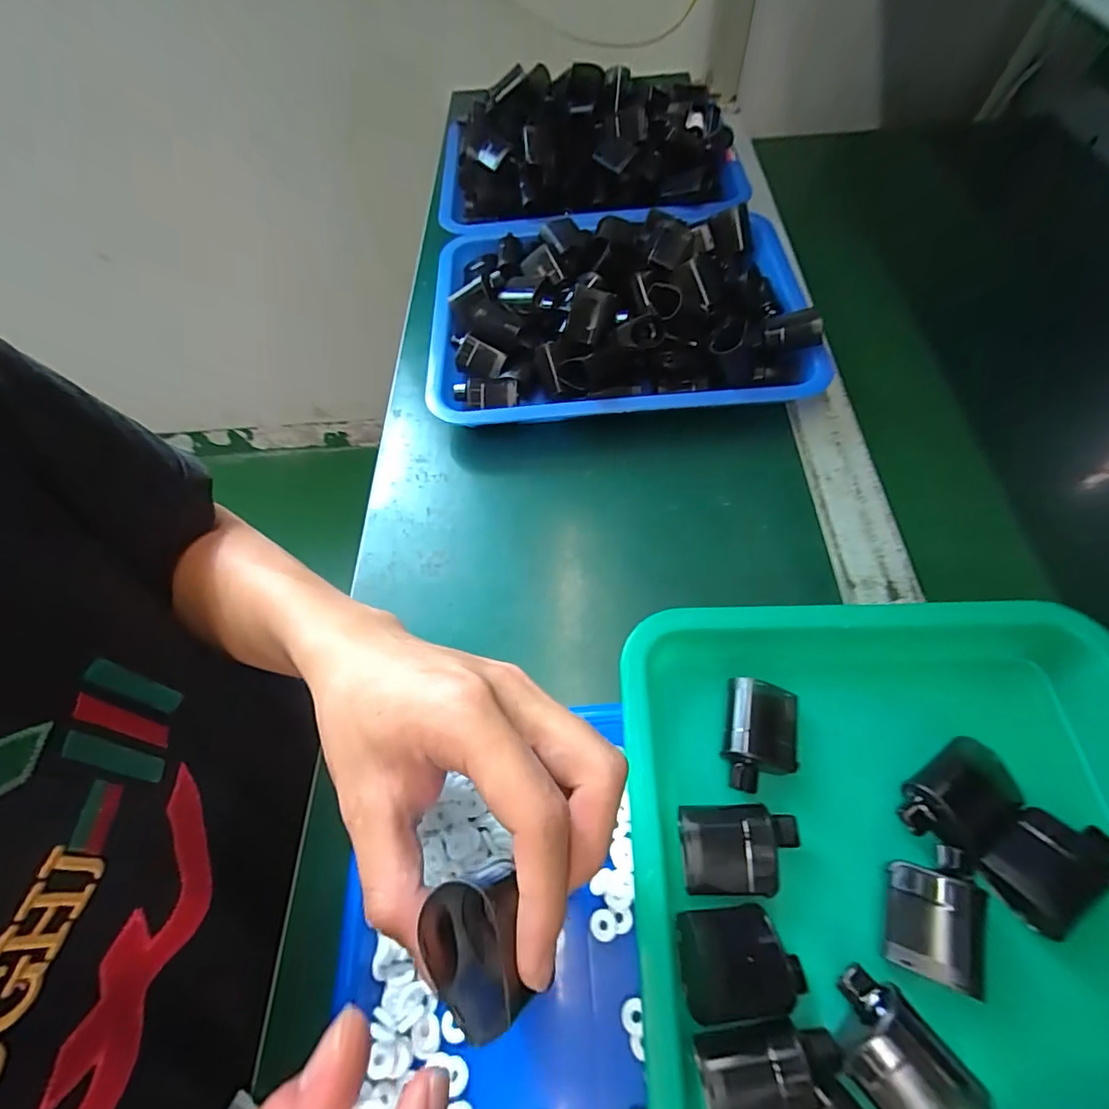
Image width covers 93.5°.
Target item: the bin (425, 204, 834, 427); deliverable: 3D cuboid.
[{"bbox_3d":[0.056,-0.223,0.471,0.337,0.074,0.261,-5,61,2],"label":"bin"}]

